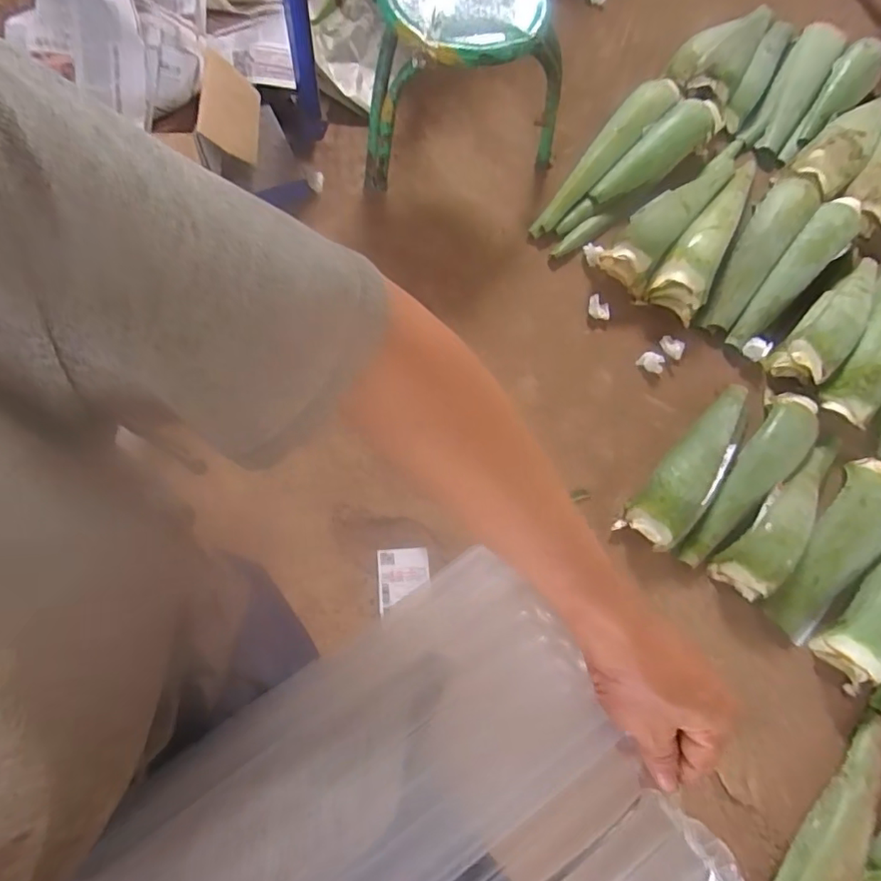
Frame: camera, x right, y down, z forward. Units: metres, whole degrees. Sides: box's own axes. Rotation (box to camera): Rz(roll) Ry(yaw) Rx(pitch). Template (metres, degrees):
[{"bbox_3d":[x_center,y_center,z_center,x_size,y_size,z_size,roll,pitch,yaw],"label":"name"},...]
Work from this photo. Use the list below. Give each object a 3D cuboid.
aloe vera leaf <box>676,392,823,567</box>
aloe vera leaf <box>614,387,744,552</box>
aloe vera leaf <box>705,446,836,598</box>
[{"bbox_3d":[0.517,0.059,0.900,0.086,0.054,0.374,38,68,9],"label":"aloe vera leaf"},{"bbox_3d":[0.428,0.029,0.903,0.096,0.066,0.346,40,68,10],"label":"aloe vera leaf"},{"bbox_3d":[0.569,0.102,0.883,0.083,0.070,0.341,42,68,11],"label":"aloe vera leaf"}]

